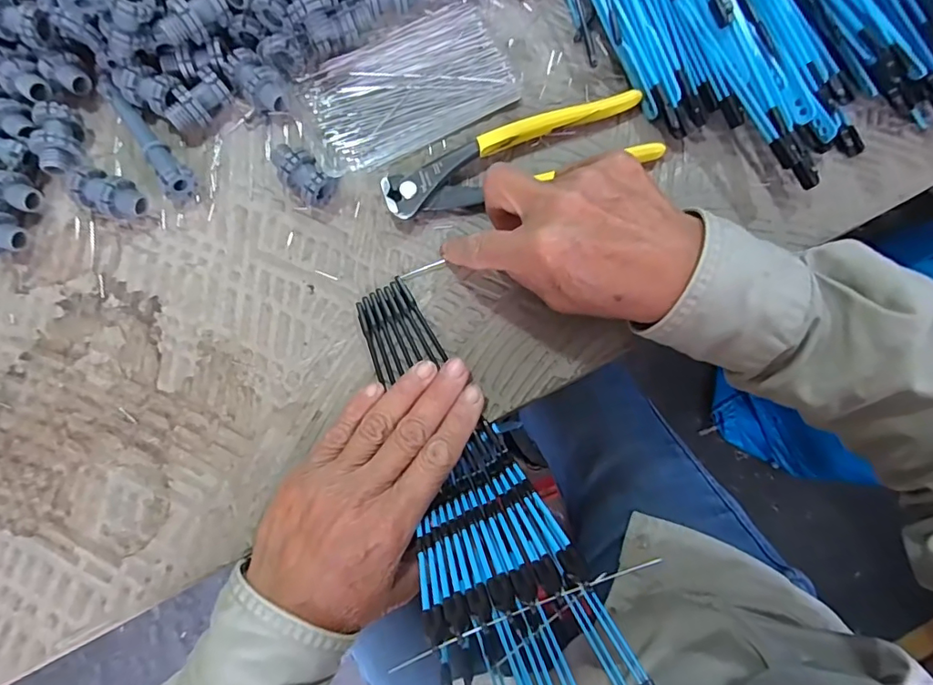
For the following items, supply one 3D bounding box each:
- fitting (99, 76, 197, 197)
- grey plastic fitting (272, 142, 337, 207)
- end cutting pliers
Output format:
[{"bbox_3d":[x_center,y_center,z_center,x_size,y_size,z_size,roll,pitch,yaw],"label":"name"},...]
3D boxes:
[{"bbox_3d":[-0.193,-0.125,0.311,0.018,0.018,0.091,-38,82,-7],"label":"fitting"},{"bbox_3d":[-0.095,-0.099,0.306,0.022,0.023,0.039,-41,82,-7],"label":"grey plastic fitting"},{"bbox_3d":[0.032,-0.111,0.314,0.165,0.015,0.040,-15,80,-3],"label":"end cutting pliers"}]

